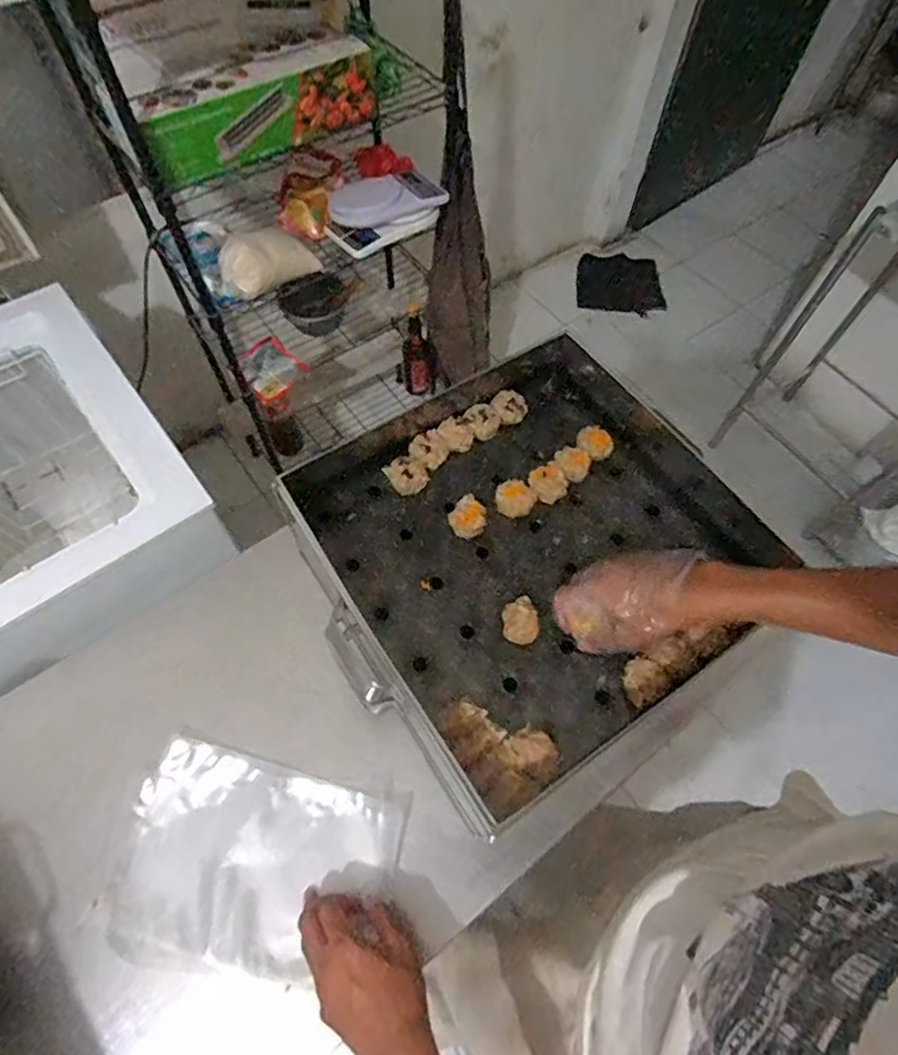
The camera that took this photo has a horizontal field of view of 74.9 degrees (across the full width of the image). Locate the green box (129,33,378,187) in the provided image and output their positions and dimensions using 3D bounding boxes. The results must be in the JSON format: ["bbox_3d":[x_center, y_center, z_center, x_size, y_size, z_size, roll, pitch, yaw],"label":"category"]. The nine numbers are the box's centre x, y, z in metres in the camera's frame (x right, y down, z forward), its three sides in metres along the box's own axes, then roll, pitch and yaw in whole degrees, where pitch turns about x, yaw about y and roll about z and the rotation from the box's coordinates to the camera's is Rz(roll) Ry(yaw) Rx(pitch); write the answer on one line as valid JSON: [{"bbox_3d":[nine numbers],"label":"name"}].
[{"bbox_3d":[-0.295,-0.649,0.893,0.365,0.116,0.102,-31,68,-17],"label":"green box"}]

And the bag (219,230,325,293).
[{"bbox_3d":[-0.326,-0.482,1.057,0.087,0.094,0.170,35,67,15],"label":"bag"}]

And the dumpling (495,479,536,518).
[{"bbox_3d":[0.077,-0.034,0.675,0.044,0.024,0.035,-3,63,-4],"label":"dumpling"}]

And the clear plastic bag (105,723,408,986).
[{"bbox_3d":[-0.195,0.337,0.595,0.269,0.015,0.191,13,63,5],"label":"clear plastic bag"}]

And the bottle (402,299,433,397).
[{"bbox_3d":[-0.081,-0.455,1.537,0.075,0.240,0.059,-7,63,-6],"label":"bottle"}]

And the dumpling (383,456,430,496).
[{"bbox_3d":[-0.047,-0.062,0.675,0.040,0.023,0.047,-40,71,-20],"label":"dumpling"}]

